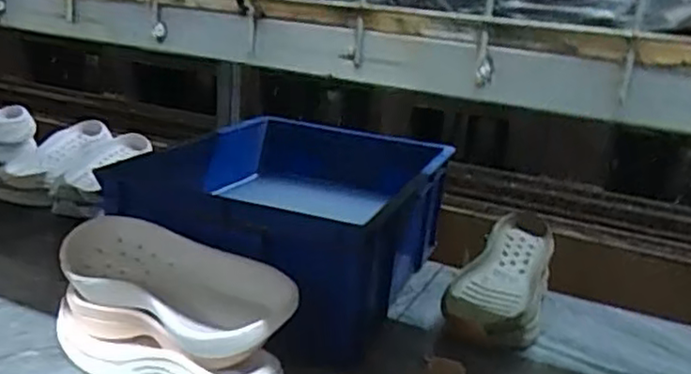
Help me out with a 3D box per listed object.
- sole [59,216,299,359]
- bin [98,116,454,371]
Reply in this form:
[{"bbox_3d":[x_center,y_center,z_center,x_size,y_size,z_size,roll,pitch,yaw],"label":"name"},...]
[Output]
[{"bbox_3d":[-0.174,0.094,0.685,0.283,0.057,0.112,16,41,29],"label":"sole"},{"bbox_3d":[-0.080,0.041,0.944,0.383,0.159,0.494,11,17,16],"label":"bin"}]

